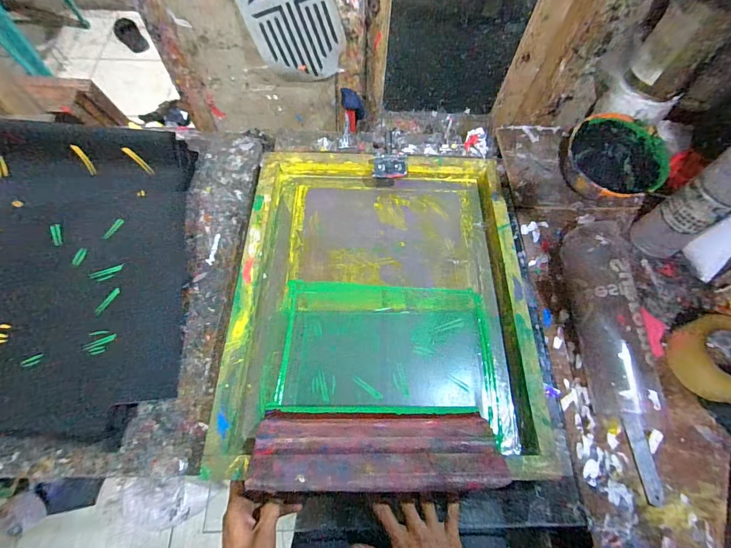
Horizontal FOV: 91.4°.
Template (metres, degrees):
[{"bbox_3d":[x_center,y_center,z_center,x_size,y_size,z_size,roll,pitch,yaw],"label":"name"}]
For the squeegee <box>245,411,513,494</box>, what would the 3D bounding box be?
[{"bbox_3d":[0.015,0.223,0.452,0.303,0.030,0.109,1,30,-2],"label":"squeegee"}]

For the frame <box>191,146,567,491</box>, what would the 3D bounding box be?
[{"bbox_3d":[0.027,0.023,0.587,0.462,0.056,0.545,1,64,-2],"label":"frame"}]

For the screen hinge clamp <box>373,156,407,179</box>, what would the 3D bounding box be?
[{"bbox_3d":[0.047,-0.199,0.667,0.061,0.020,0.036,4,64,0],"label":"screen hinge clamp"}]

